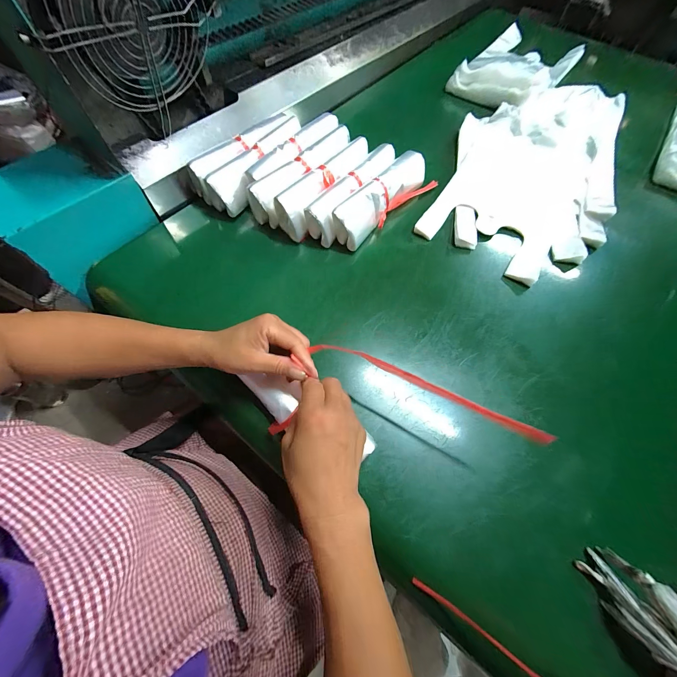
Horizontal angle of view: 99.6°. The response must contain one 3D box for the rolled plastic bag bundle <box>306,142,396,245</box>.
[{"bbox_3d":[0.029,-0.242,0.474,0.046,0.053,0.208,35,69,14],"label":"rolled plastic bag bundle"}]

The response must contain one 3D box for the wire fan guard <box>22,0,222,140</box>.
[{"bbox_3d":[-0.224,-0.361,0.337,0.028,0.211,0.169,39,108,2],"label":"wire fan guard"}]

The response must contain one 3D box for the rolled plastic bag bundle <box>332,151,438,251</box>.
[{"bbox_3d":[0.078,-0.233,0.474,0.059,0.057,0.215,40,70,16],"label":"rolled plastic bag bundle"}]

